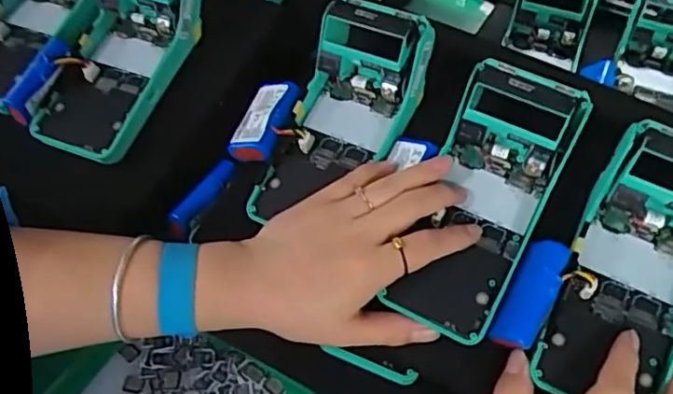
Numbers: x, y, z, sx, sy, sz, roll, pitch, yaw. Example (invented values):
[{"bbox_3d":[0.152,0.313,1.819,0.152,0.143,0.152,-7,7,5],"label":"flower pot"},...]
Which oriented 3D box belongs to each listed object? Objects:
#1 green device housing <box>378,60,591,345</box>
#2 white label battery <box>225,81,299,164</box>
[{"bbox_3d":[0.097,0.006,0.386,0.072,0.048,0.167,19,86,10],"label":"green device housing"},{"bbox_3d":[-0.053,-0.058,0.438,0.033,0.014,0.068,24,72,14],"label":"white label battery"}]

